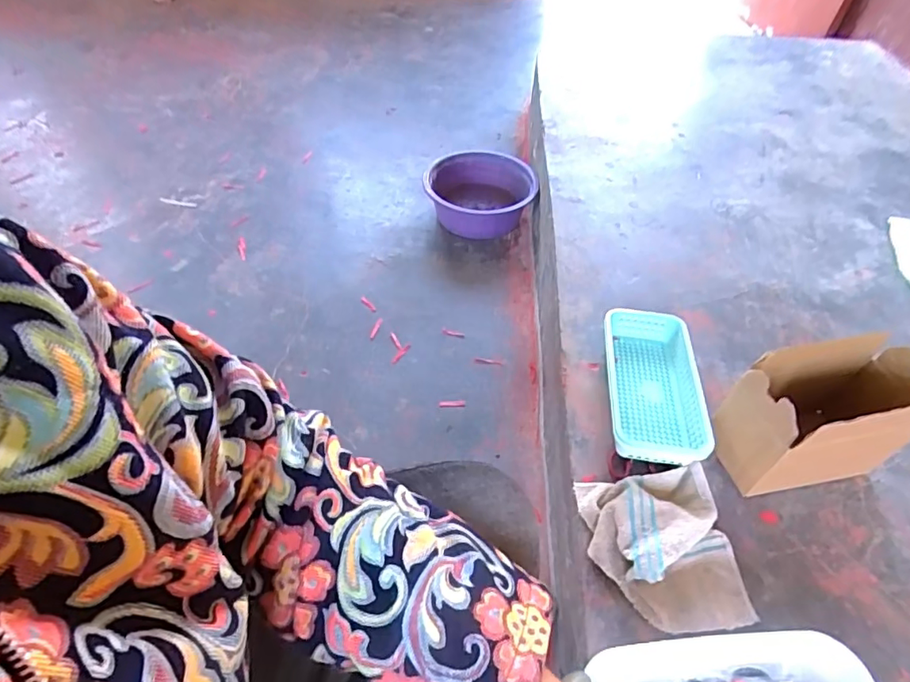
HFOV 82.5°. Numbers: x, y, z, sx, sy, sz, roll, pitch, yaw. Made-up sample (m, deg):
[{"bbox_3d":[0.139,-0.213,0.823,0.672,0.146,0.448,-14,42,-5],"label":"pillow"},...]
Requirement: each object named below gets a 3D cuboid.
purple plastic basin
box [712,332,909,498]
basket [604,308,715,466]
[{"bbox_3d":[0.060,-0.367,1.335,0.281,0.118,0.240,7,50,4],"label":"purple plastic basin"},{"bbox_3d":[0.466,0.102,0.675,0.225,0.186,0.108,-6,50,-7],"label":"box"},{"bbox_3d":[0.299,0.067,0.783,0.134,0.056,0.251,6,50,3],"label":"basket"}]

